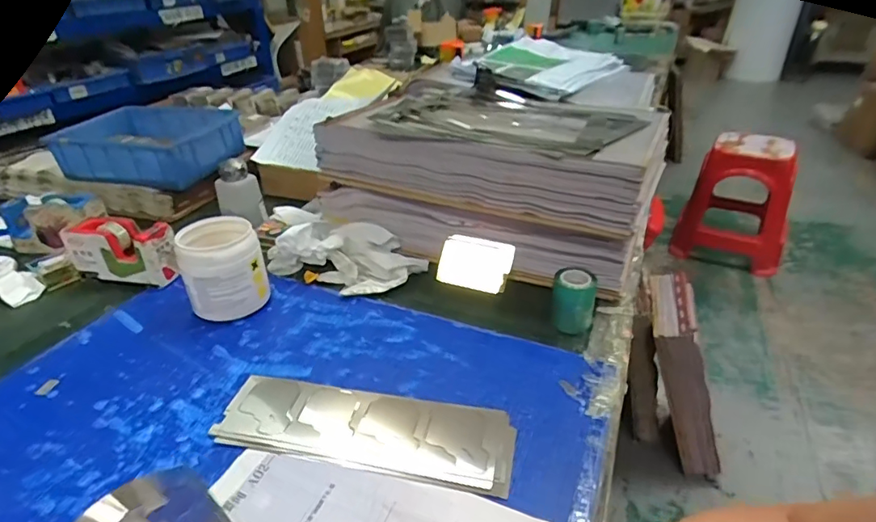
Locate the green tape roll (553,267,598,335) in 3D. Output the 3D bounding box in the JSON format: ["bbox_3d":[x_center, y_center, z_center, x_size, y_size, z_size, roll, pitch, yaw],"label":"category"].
[{"bbox_3d":[0.161,0.047,0.600,0.049,0.065,0.045,8,32,17],"label":"green tape roll"}]

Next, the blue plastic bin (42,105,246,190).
[{"bbox_3d":[-0.550,-0.218,0.930,0.315,0.087,0.182,7,32,15],"label":"blue plastic bin"}]

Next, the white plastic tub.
[{"bbox_3d":[-0.272,0.009,0.641,0.091,0.106,0.102,-16,33,-22],"label":"white plastic tub"}]

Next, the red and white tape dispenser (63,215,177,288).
[{"bbox_3d":[-0.439,-0.011,0.711,0.148,0.082,0.056,7,32,14],"label":"red and white tape dispenser"}]

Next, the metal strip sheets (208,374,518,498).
[{"bbox_3d":[-0.068,0.156,0.484,0.278,0.007,0.093,5,32,12],"label":"metal strip sheets"}]

